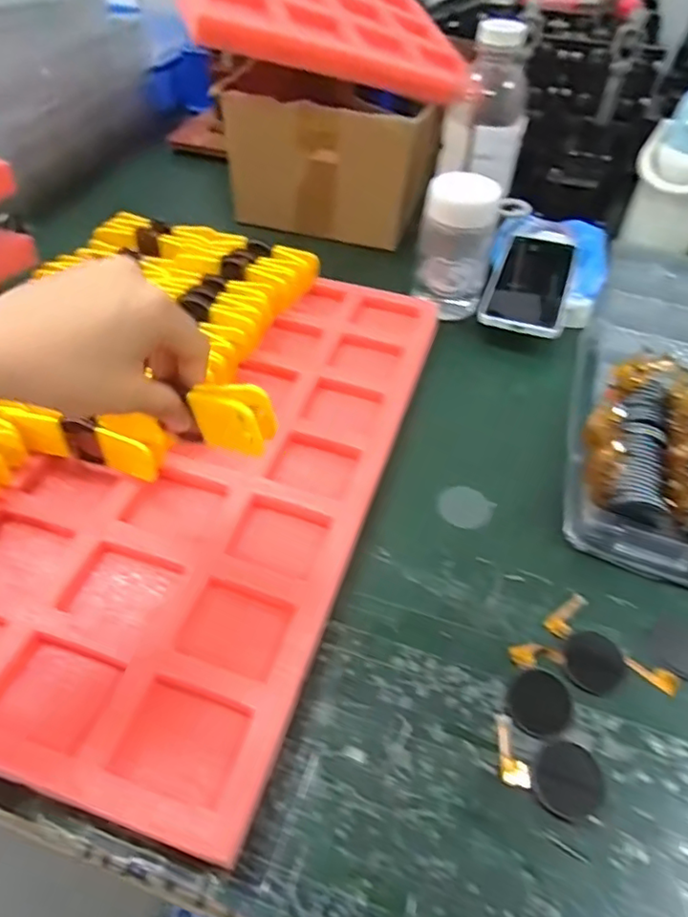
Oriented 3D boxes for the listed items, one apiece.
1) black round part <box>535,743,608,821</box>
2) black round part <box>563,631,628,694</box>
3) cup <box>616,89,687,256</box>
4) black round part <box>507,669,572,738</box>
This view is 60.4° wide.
[{"bbox_3d":[0.127,0.182,0.334,0.035,0.004,0.039,34,55,24],"label":"black round part"},{"bbox_3d":[0.162,0.131,0.381,0.037,0.004,0.041,21,51,15],"label":"black round part"},{"bbox_3d":[0.372,-0.310,0.653,0.094,0.157,0.074,23,51,16],"label":"cup"},{"bbox_3d":[0.121,0.150,0.364,0.041,0.004,0.036,-35,59,-29],"label":"black round part"}]

